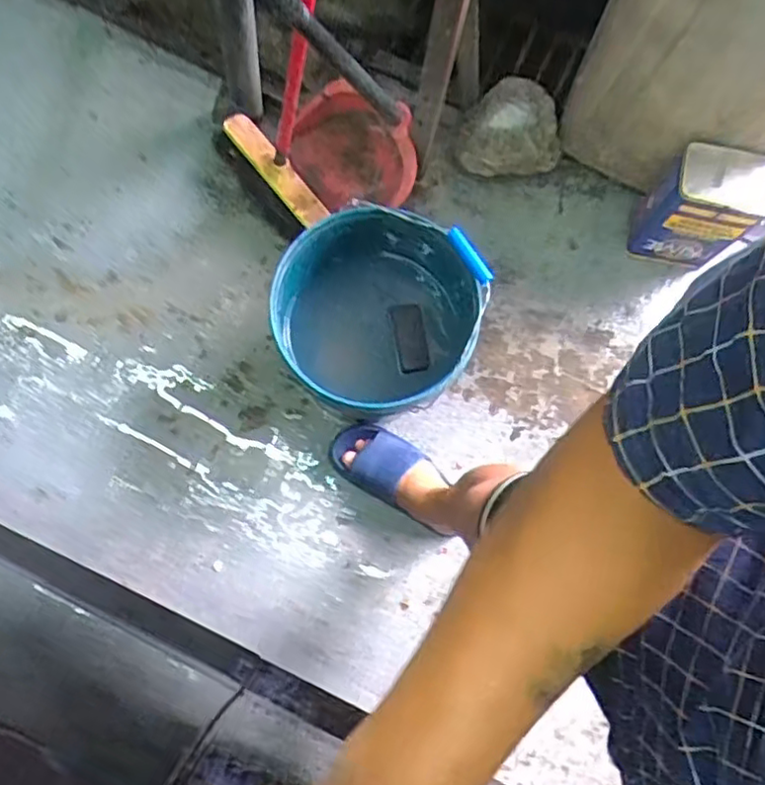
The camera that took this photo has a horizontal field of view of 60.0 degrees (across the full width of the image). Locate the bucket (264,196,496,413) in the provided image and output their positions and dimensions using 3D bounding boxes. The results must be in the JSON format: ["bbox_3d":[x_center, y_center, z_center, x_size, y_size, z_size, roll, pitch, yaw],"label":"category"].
[{"bbox_3d":[-0.020,-0.105,1.069,0.314,0.294,0.283,19,80,2],"label":"bucket"}]

